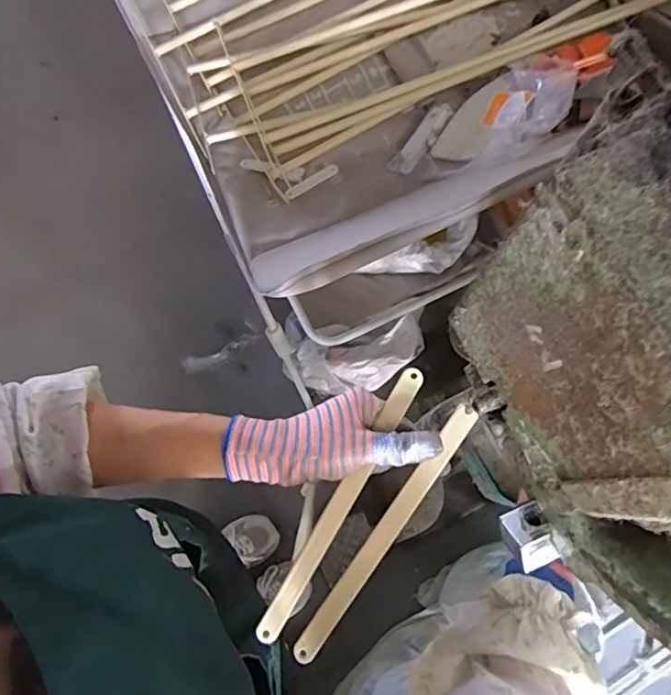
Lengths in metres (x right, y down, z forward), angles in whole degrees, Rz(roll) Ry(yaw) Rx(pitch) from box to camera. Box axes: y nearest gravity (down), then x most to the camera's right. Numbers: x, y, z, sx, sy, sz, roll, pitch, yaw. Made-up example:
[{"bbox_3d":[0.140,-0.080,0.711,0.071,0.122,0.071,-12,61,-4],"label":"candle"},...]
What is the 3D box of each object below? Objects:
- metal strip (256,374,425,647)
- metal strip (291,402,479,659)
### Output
[{"bbox_3d":[0.005,0.117,0.415,0.017,0.010,0.226,30,85,7],"label":"metal strip"},{"bbox_3d":[0.038,0.139,0.414,0.018,0.009,0.222,35,90,9],"label":"metal strip"}]

